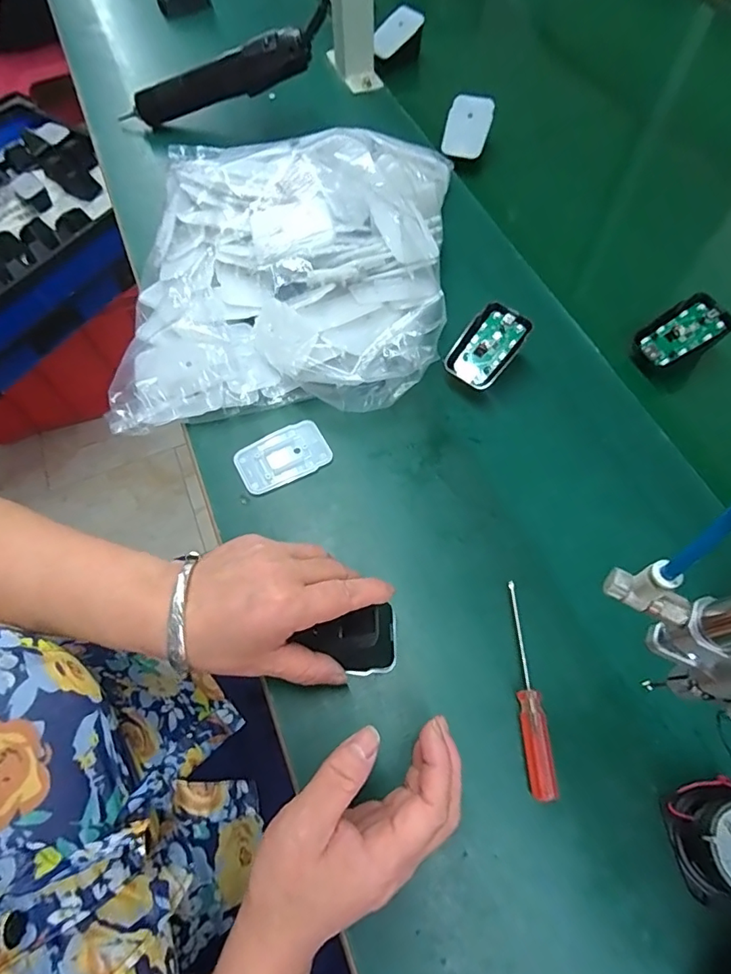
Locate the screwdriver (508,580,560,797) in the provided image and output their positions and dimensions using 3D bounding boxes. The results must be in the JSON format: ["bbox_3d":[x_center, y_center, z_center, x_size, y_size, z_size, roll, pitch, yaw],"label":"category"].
[{"bbox_3d":[0.100,0.124,0.322,0.015,0.011,0.125,-4,63,0],"label":"screwdriver"}]

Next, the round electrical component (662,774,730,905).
[{"bbox_3d":[0.195,0.191,0.275,0.048,0.034,0.050,-19,64,-8],"label":"round electrical component"}]

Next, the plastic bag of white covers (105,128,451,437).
[{"bbox_3d":[-0.064,-0.198,0.452,0.265,0.076,0.323,1,63,2],"label":"plastic bag of white covers"}]

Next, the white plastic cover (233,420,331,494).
[{"bbox_3d":[-0.064,-0.024,0.400,0.070,0.004,0.044,-26,65,-11],"label":"white plastic cover"}]

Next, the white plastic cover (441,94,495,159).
[{"bbox_3d":[0.108,-0.383,0.548,0.045,0.008,0.067,18,94,1],"label":"white plastic cover"}]

